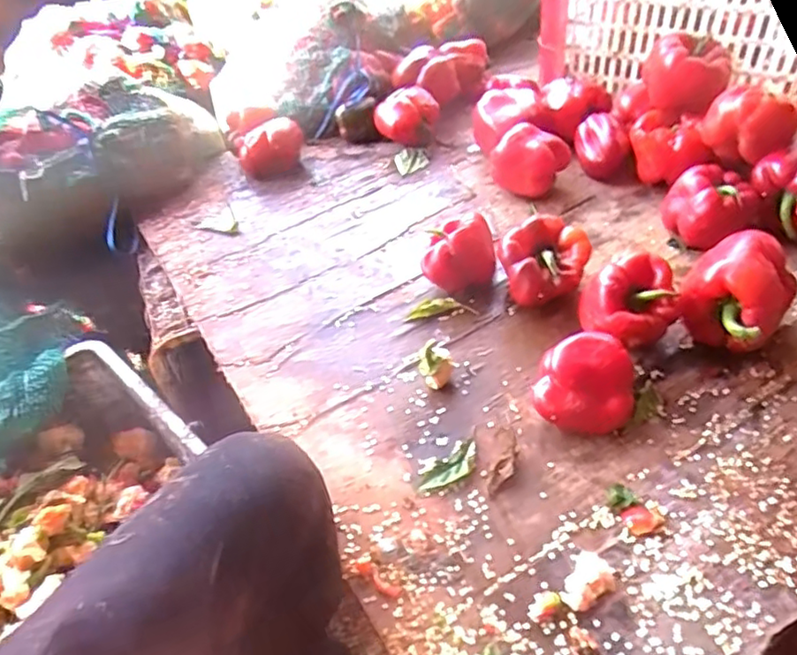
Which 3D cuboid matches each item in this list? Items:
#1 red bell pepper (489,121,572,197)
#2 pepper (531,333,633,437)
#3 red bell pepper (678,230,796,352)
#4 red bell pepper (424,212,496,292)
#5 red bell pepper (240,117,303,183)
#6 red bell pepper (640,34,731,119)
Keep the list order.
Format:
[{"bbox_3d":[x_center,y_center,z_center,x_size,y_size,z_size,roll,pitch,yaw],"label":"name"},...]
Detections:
[{"bbox_3d":[0.176,-0.223,0.840,0.089,0.084,0.073,-30,48,-23],"label":"red bell pepper"},{"bbox_3d":[0.173,0.055,0.575,0.090,0.068,0.069,-1,44,6],"label":"pepper"},{"bbox_3d":[0.336,-0.030,0.612,0.086,0.098,0.094,-4,46,4],"label":"red bell pepper"},{"bbox_3d":[0.071,-0.085,0.719,0.082,0.073,0.074,-4,43,4],"label":"red bell pepper"},{"bbox_3d":[-0.201,-0.285,0.987,0.107,0.061,0.064,-19,44,-12],"label":"red bell pepper"},{"bbox_3d":[0.373,-0.325,0.809,0.105,0.086,0.080,13,49,20],"label":"red bell pepper"}]

